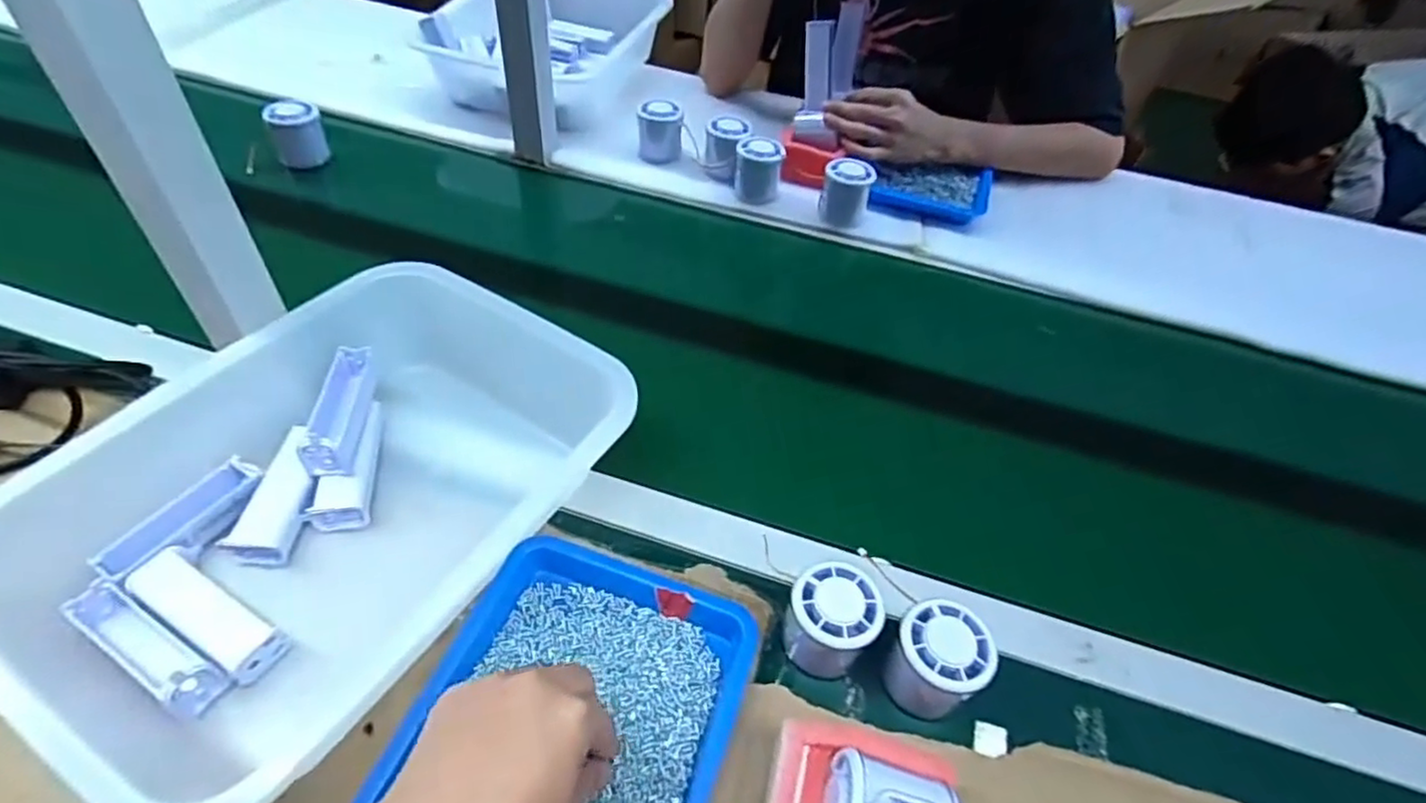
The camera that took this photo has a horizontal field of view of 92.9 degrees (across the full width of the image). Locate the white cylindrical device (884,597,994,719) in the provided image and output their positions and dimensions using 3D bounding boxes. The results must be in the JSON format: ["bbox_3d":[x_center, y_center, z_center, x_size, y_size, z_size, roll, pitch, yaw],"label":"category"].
[{"bbox_3d":[0.141,0.164,0.431,0.054,0.059,0.055,4,48,-4],"label":"white cylindrical device"}]

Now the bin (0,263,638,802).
[{"bbox_3d":[-0.256,0.060,0.461,0.233,0.105,0.350,31,52,19],"label":"bin"}]

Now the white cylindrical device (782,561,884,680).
[{"bbox_3d":[0.075,0.141,0.441,0.055,0.052,0.057,4,48,-4],"label":"white cylindrical device"}]

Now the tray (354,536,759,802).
[{"bbox_3d":[-0.084,0.194,0.397,0.183,0.026,0.222,17,51,8],"label":"tray"}]

